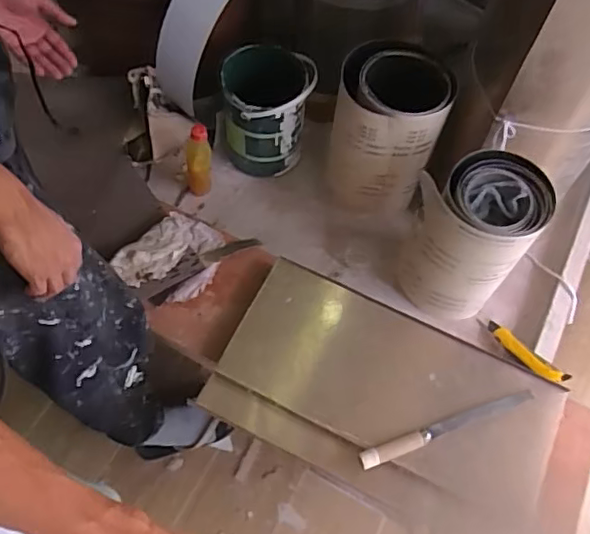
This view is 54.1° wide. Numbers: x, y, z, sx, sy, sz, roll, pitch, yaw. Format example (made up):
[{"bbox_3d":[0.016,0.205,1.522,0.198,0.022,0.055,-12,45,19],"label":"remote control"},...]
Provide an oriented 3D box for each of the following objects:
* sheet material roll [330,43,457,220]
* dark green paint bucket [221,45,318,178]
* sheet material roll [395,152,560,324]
[{"bbox_3d":[0.175,-0.256,1.150,0.191,0.303,0.175,1,61,-2],"label":"sheet material roll"},{"bbox_3d":[-0.057,-0.323,1.202,0.169,0.224,0.167,1,61,-2],"label":"dark green paint bucket"},{"bbox_3d":[0.311,-0.043,1.034,0.177,0.283,0.166,1,61,-2],"label":"sheet material roll"}]

